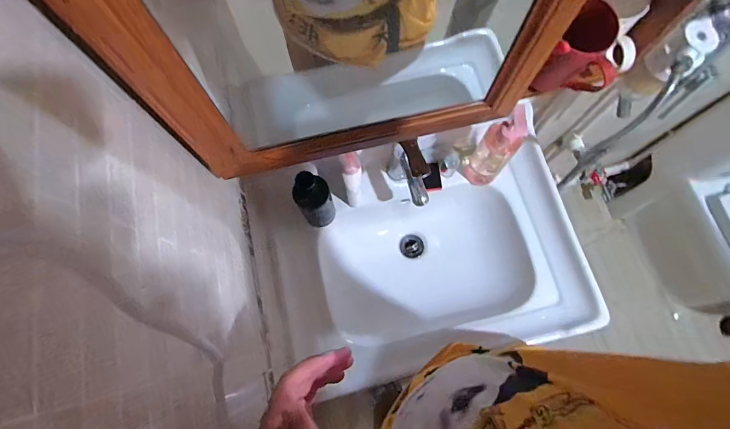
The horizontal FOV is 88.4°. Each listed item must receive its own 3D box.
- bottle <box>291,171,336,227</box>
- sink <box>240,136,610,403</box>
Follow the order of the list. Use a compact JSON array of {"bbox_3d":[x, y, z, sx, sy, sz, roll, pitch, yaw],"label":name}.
[{"bbox_3d":[-0.094,-0.023,0.728,0.070,0.169,0.055,-17,72,-7],"label":"bottle"},{"bbox_3d":[0.110,0.097,0.842,0.615,0.251,0.443,-12,72,-5],"label":"sink"}]

